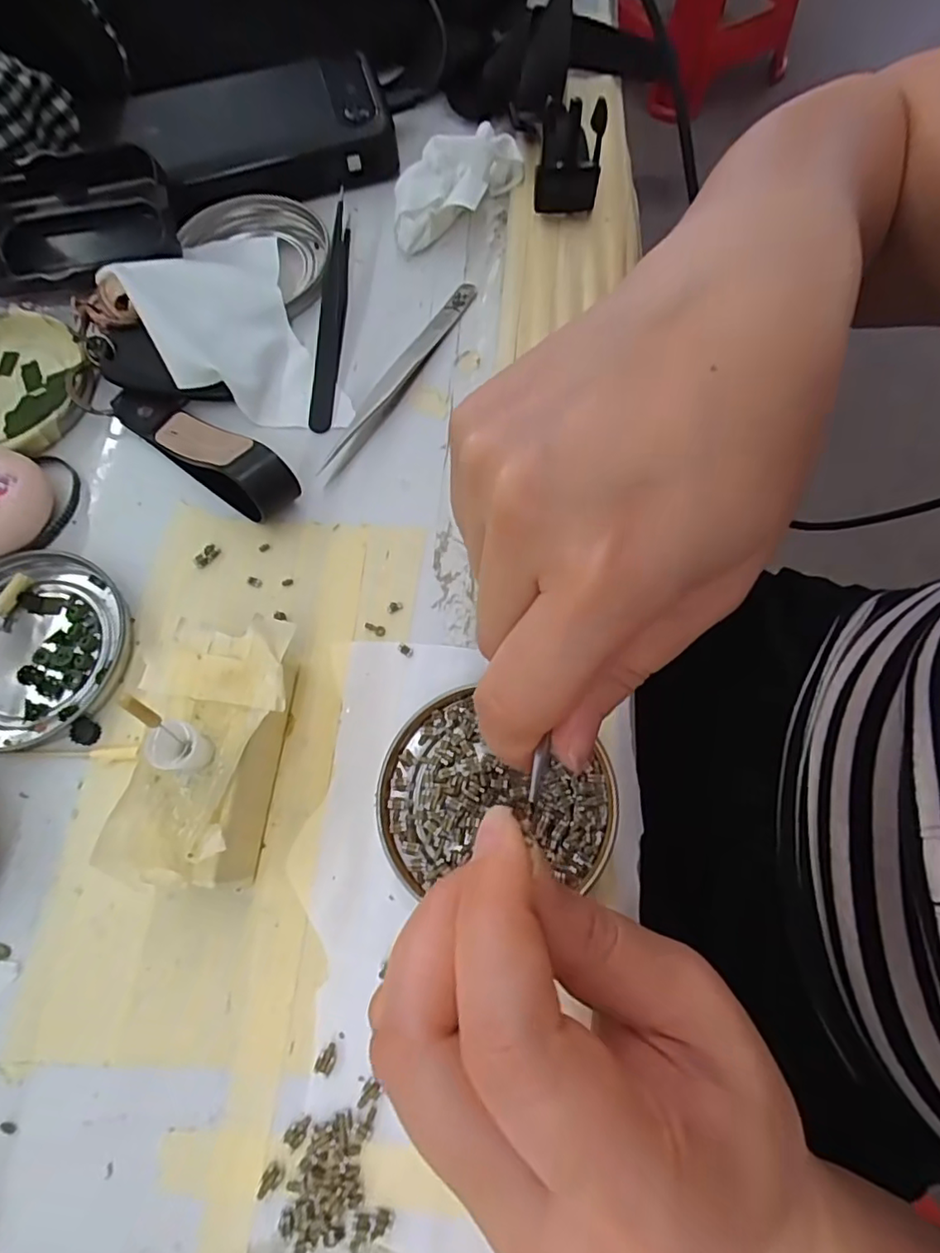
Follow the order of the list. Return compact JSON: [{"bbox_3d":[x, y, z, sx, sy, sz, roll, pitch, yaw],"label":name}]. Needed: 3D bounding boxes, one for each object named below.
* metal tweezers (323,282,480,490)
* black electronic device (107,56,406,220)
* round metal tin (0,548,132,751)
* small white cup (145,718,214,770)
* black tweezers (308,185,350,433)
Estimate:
[{"bbox_3d":[-0.030,-0.116,0.271,0.010,0.007,0.124,28,73,10],"label":"metal tweezers"},{"bbox_3d":[-0.109,-0.255,0.304,0.130,0.015,0.082,-17,71,-5],"label":"black electronic device"},{"bbox_3d":[-0.176,0.008,0.232,0.079,0.007,0.076,0,71,1],"label":"round metal tin"},{"bbox_3d":[-0.087,0.036,0.178,0.012,0.020,0.013,0,71,1],"label":"small white cup"},{"bbox_3d":[-0.066,-0.159,0.282,0.012,0.016,0.144,2,71,2],"label":"black tweezers"}]

